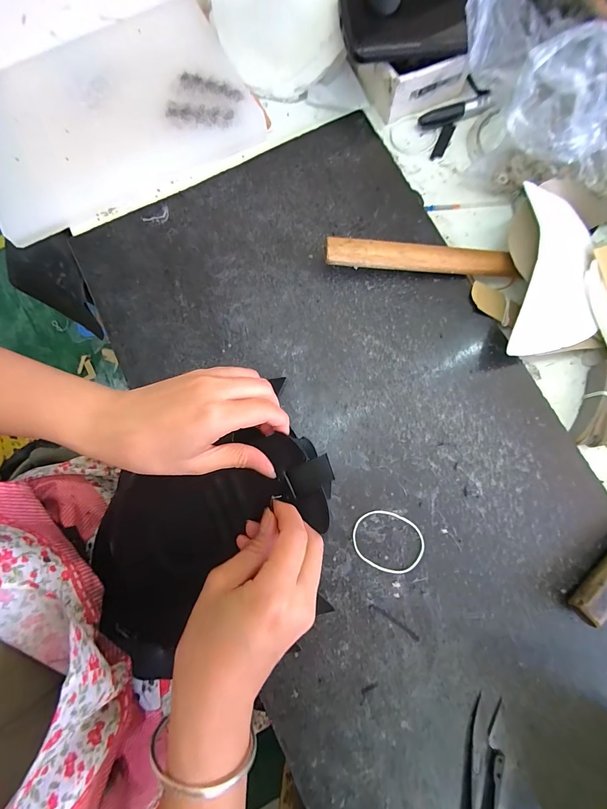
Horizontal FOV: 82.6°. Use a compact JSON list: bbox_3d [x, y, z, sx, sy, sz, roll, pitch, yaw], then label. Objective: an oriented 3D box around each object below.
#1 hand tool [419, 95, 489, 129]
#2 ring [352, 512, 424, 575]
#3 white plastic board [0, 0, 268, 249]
[{"bbox_3d":[0.168,-0.324,0.381,0.080,0.011,0.016,-21,81,-4],"label":"hand tool"},{"bbox_3d":[0.073,0.119,0.298,0.061,0.004,0.049,20,80,3],"label":"ring"},{"bbox_3d":[-0.218,-0.321,0.377,0.296,0.018,0.191,-25,81,-4],"label":"white plastic board"}]

